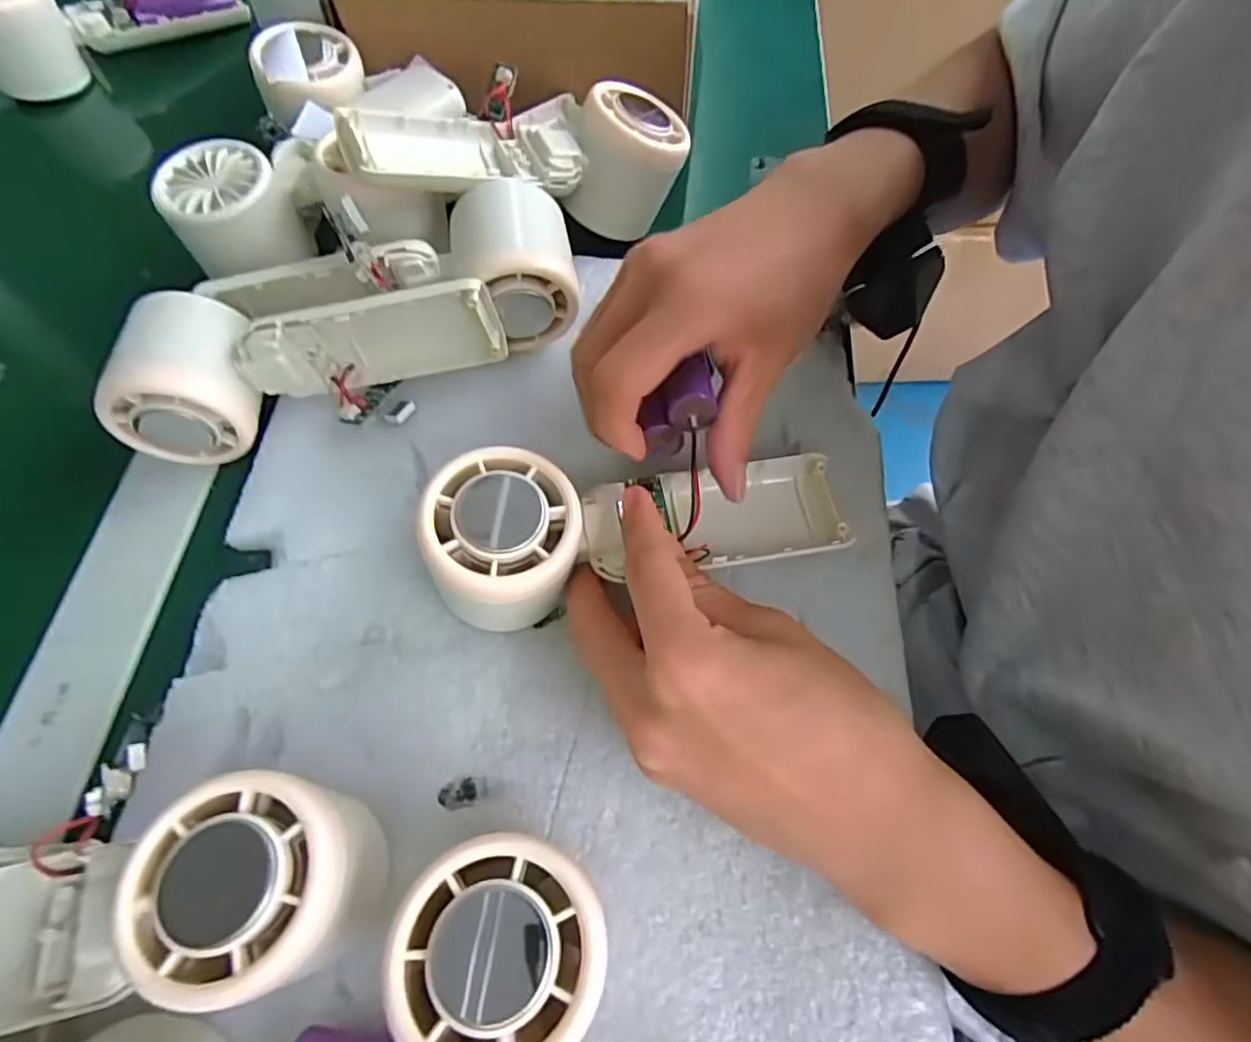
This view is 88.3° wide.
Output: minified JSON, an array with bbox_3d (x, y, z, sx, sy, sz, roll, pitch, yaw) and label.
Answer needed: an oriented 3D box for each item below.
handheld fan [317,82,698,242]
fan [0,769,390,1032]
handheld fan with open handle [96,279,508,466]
[{"bbox_3d":[-0.053,-0.172,0.314,0.172,0.058,0.060,-13,60,-22],"label":"handheld fan"},{"bbox_3d":[-0.156,0.120,0.185,0.169,0.054,0.066,-9,64,-4],"label":"fan"},{"bbox_3d":[-0.137,-0.074,0.281,0.162,0.061,0.052,-9,64,-5],"label":"handheld fan with open handle"}]

